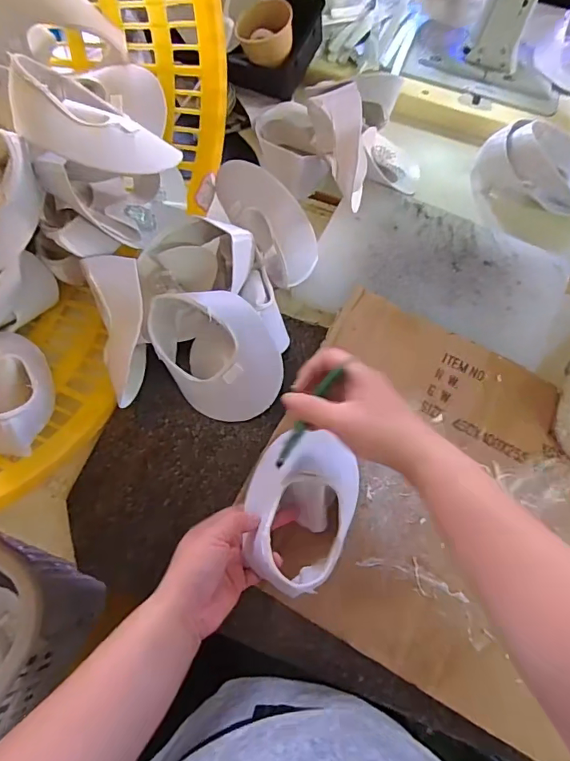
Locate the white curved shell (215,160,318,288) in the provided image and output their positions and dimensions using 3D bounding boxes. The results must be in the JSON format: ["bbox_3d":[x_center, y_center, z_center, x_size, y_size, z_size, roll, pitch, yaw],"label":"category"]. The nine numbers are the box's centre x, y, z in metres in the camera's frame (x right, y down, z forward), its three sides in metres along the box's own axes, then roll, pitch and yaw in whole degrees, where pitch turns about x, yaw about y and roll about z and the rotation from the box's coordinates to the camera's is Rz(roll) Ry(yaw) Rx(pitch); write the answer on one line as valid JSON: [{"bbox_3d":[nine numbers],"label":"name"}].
[{"bbox_3d":[-0.025,-0.195,0.534,0.059,0.048,0.168,-34,74,-12],"label":"white curved shell"}]

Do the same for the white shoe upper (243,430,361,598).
[{"bbox_3d":[0.016,0.119,0.438,0.104,0.060,0.147,17,71,6],"label":"white shoe upper"}]

